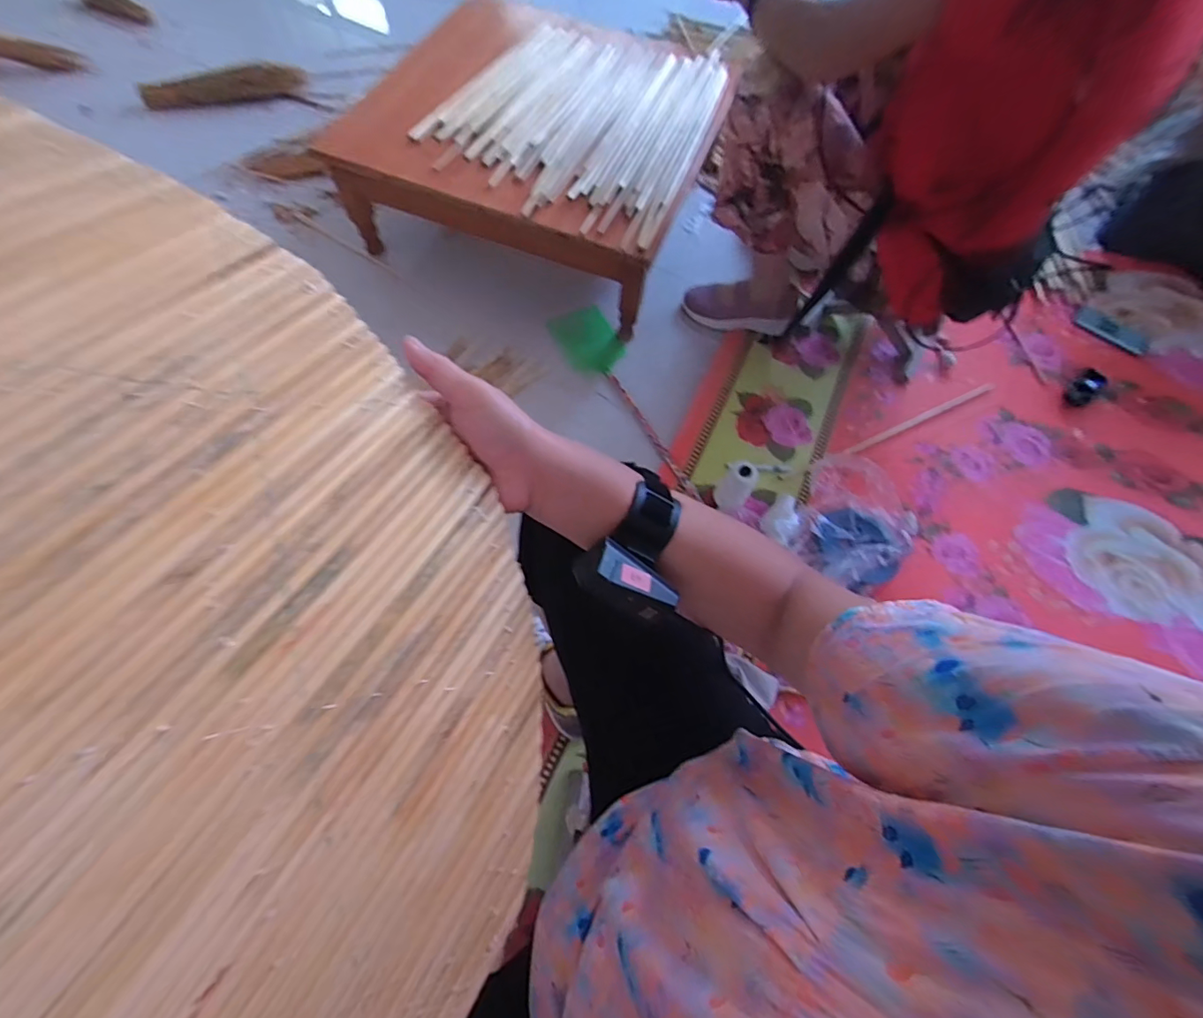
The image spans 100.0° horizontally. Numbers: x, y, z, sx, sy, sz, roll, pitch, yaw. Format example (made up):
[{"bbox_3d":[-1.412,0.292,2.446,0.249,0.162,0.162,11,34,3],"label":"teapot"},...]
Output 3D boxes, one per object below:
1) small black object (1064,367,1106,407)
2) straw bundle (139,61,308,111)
[{"bbox_3d":[0.917,-0.228,0.958,0.069,0.038,0.050,-33,72,-16],"label":"small black object"},{"bbox_3d":[-0.979,-1.095,1.311,0.400,0.064,0.057,-16,68,-10],"label":"straw bundle"}]

